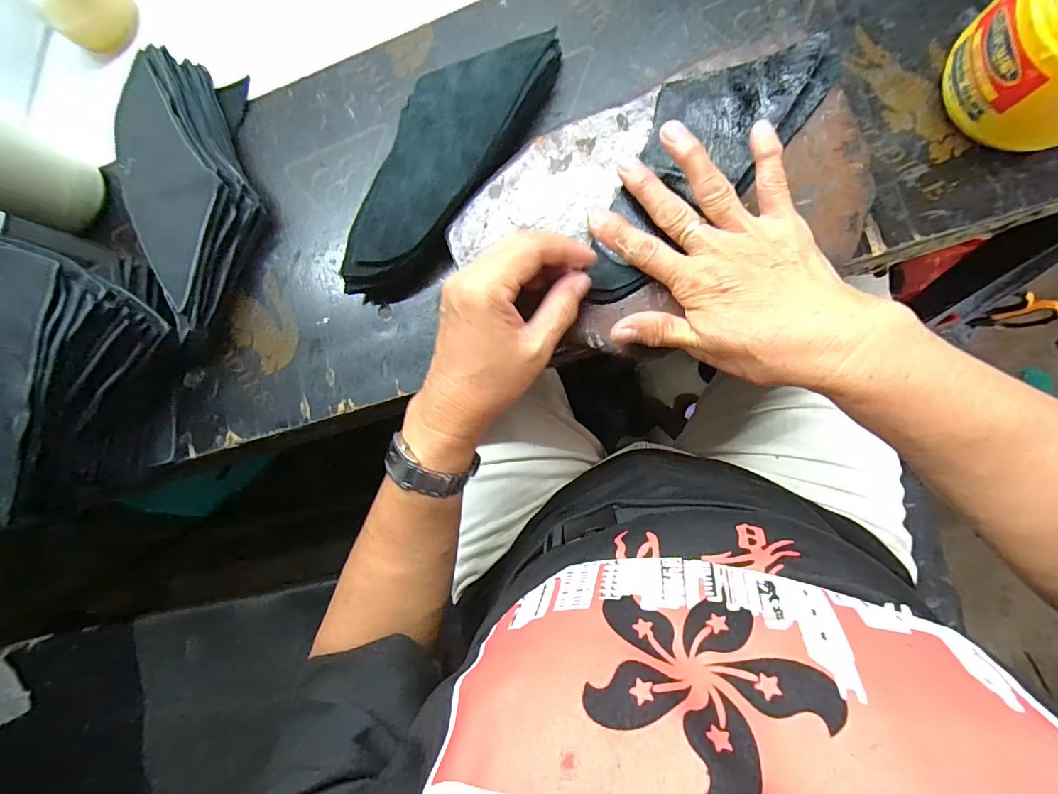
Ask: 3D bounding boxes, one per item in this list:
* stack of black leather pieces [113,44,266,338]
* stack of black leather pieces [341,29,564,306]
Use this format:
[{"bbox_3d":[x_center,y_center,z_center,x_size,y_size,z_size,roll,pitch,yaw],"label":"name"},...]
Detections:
[{"bbox_3d":[-0.248,-0.155,0.334,0.073,0.052,0.207,-12,86,8],"label":"stack of black leather pieces"},{"bbox_3d":[-0.063,-0.168,0.316,0.074,0.030,0.216,43,95,8],"label":"stack of black leather pieces"}]

